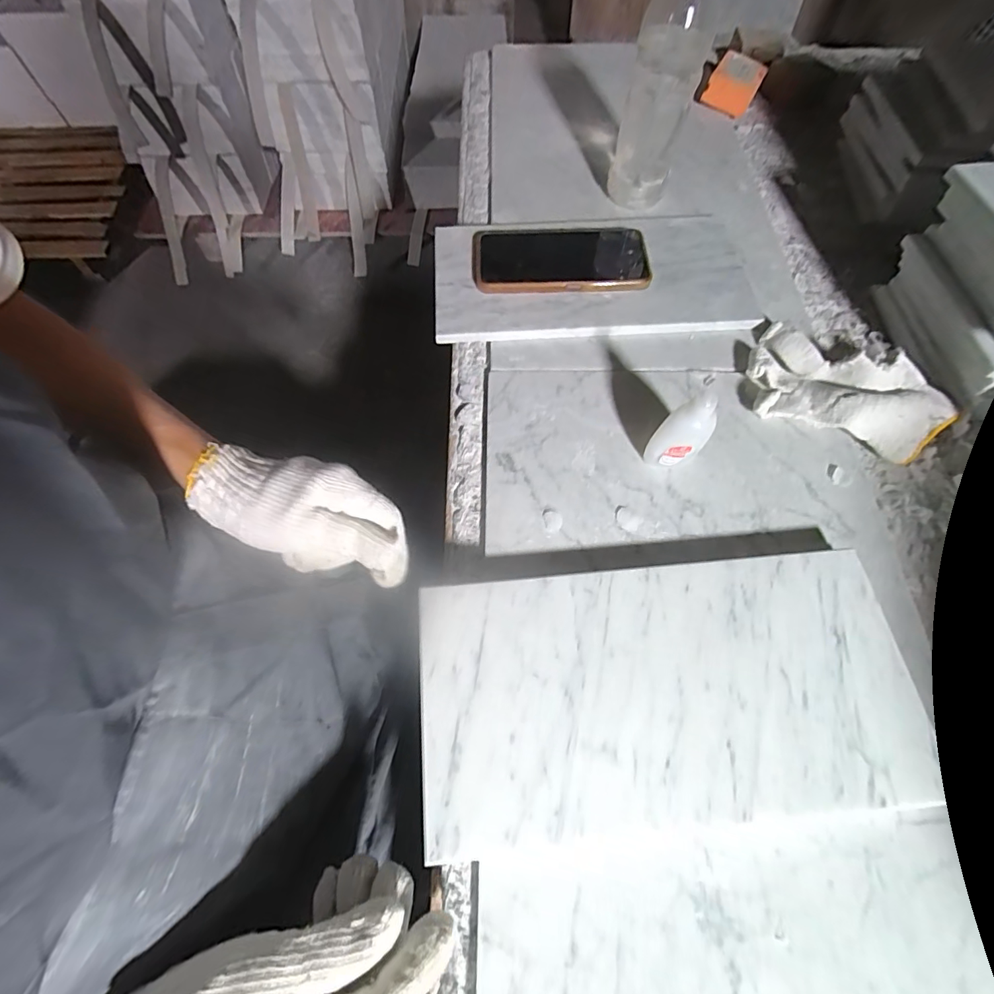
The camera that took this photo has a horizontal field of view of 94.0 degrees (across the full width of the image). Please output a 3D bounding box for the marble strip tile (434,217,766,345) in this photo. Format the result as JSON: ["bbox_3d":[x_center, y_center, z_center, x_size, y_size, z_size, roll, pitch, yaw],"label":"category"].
[{"bbox_3d":[0.092,-0.221,0.458,0.302,0.016,0.159,-1,64,-2],"label":"marble strip tile"}]

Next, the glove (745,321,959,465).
[{"bbox_3d":[0.296,-0.093,0.396,0.156,0.033,0.092,19,65,7],"label":"glove"}]

